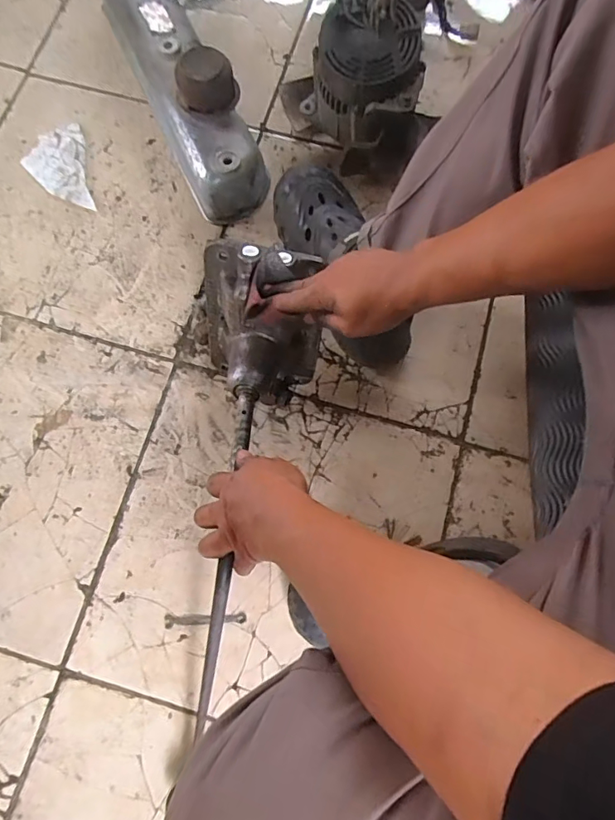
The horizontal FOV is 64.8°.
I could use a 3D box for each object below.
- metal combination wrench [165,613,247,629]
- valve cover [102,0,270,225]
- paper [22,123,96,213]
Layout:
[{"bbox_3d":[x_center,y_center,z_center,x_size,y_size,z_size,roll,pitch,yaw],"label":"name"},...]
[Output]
[{"bbox_3d":[-0.124,0.255,0.586,0.098,0.004,0.015,-1,76,0],"label":"metal combination wrench"},{"bbox_3d":[-0.196,-0.504,0.708,0.113,0.132,0.463,-26,78,-6],"label":"valve cover"},{"bbox_3d":[-0.378,-0.361,0.732,0.093,0.008,0.150,-16,77,-4],"label":"paper"}]

